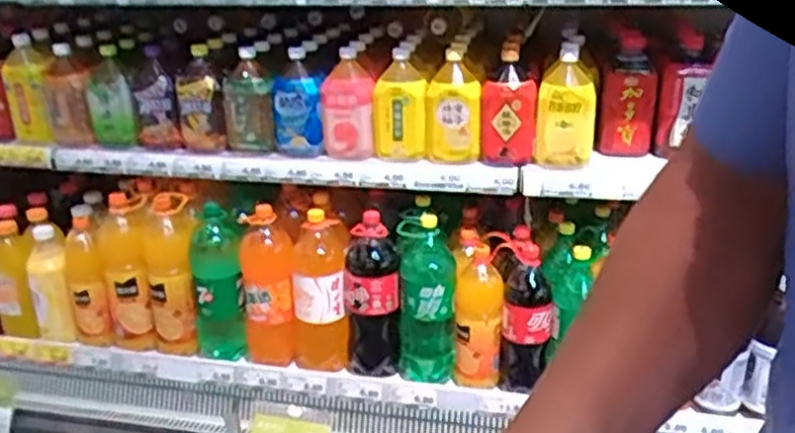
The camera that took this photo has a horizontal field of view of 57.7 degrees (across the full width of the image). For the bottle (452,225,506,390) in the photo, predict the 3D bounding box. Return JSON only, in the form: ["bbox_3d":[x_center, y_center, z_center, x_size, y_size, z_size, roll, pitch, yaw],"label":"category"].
[{"bbox_3d":[0.145,0.184,1.309,0.090,0.277,0.097,2,21,9],"label":"bottle"}]

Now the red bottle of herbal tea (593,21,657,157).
[{"bbox_3d":[0.401,-0.217,1.262,0.092,0.210,0.083,6,22,18],"label":"red bottle of herbal tea"}]

